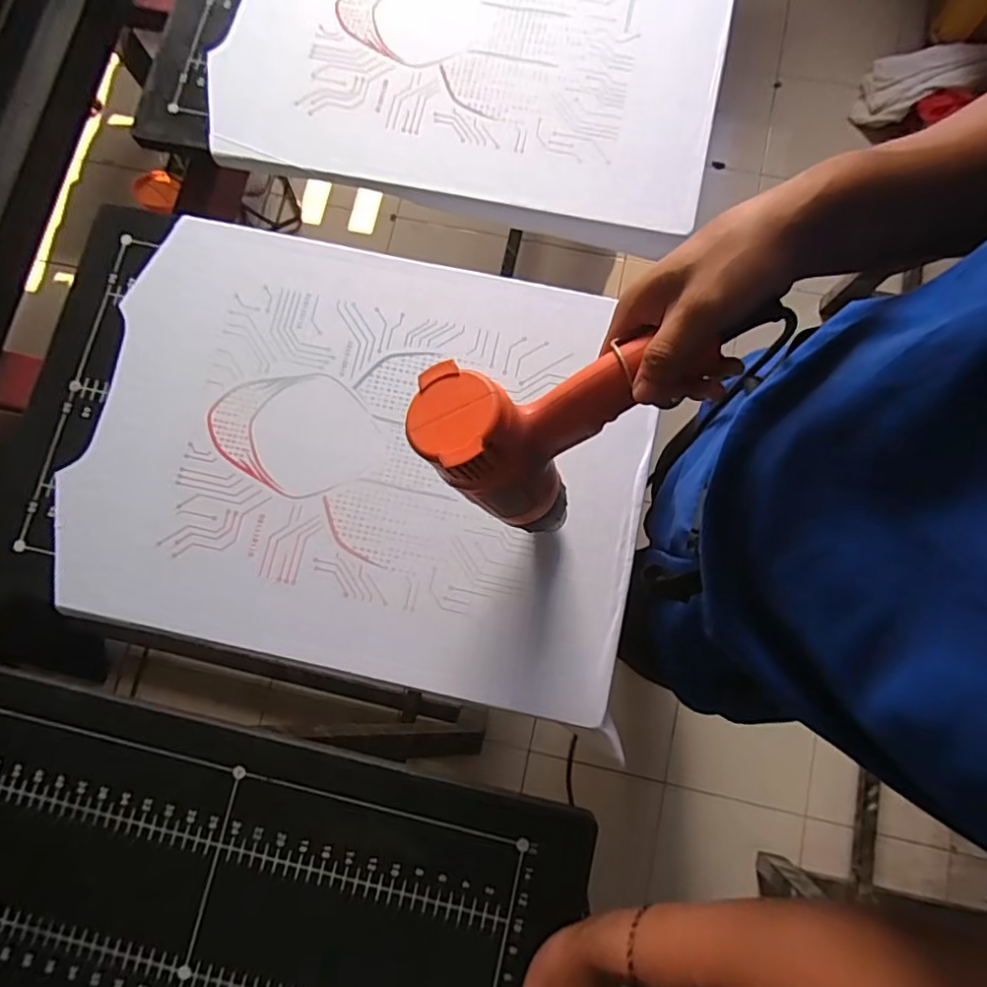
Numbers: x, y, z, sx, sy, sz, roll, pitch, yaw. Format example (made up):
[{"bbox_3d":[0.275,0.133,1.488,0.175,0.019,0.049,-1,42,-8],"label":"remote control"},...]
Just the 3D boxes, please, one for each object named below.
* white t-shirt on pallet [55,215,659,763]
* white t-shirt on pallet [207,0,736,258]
[{"bbox_3d":[-0.120,-0.041,0.547,0.514,0.007,0.393,12,80,3],"label":"white t-shirt on pallet"},{"bbox_3d":[-0.015,-0.500,0.630,0.519,0.031,0.404,12,80,3],"label":"white t-shirt on pallet"}]

